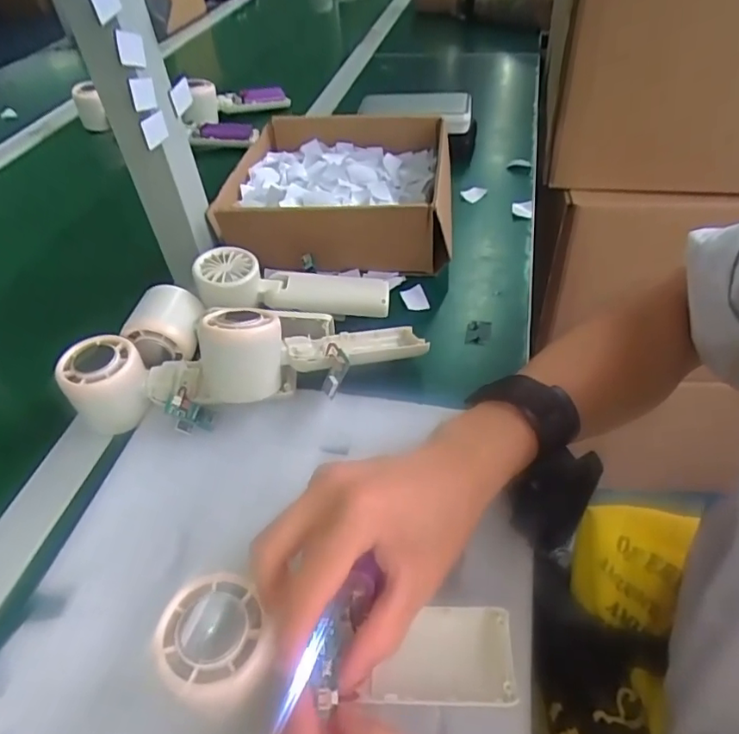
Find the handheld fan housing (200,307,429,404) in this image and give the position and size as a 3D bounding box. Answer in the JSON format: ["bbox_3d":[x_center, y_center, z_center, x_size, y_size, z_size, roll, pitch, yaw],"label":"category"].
[{"bbox_3d":[-0.038,-0.016,0.395,0.160,0.051,0.075,-8,47,-4],"label":"handheld fan housing"}]

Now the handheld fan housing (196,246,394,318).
[{"bbox_3d":[-0.065,-0.070,0.466,0.161,0.038,0.052,1,47,5],"label":"handheld fan housing"}]

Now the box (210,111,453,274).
[{"bbox_3d":[-0.028,-0.184,0.571,0.216,0.079,0.203,4,47,7],"label":"box"}]

